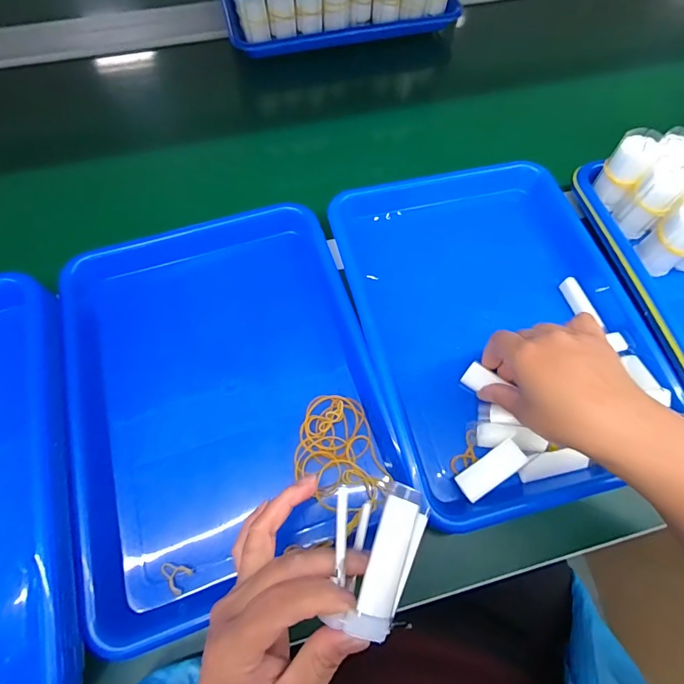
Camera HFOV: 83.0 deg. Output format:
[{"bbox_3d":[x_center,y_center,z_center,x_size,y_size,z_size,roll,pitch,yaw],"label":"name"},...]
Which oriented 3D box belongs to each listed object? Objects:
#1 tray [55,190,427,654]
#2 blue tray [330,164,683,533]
[{"bbox_3d":[-0.098,0.035,0.343,0.244,0.044,0.323,-17,68,-8],"label":"tray"},{"bbox_3d":[0.145,-0.023,0.376,0.250,0.051,0.334,-12,67,-6],"label":"blue tray"}]

